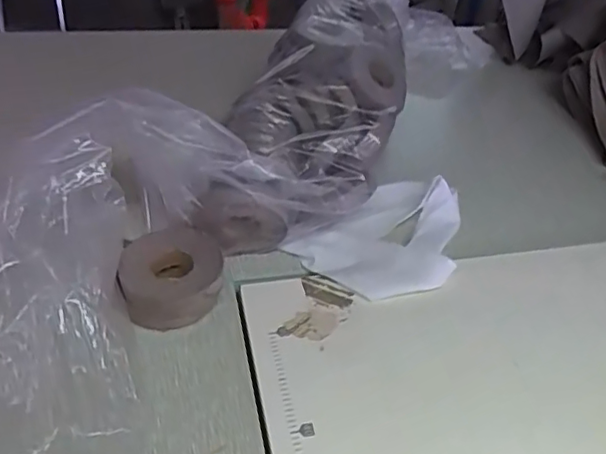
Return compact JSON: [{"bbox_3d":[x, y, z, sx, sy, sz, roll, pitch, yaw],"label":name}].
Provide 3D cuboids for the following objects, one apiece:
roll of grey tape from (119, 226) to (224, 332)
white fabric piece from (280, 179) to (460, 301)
[{"bbox_3d":[-0.122,0.047,0.562,0.087,0.049,0.087,-6,42,-14],"label":"roll of grey tape"},{"bbox_3d":[0.102,0.010,0.638,0.189,0.032,0.134,-27,50,-32],"label":"white fabric piece"}]

